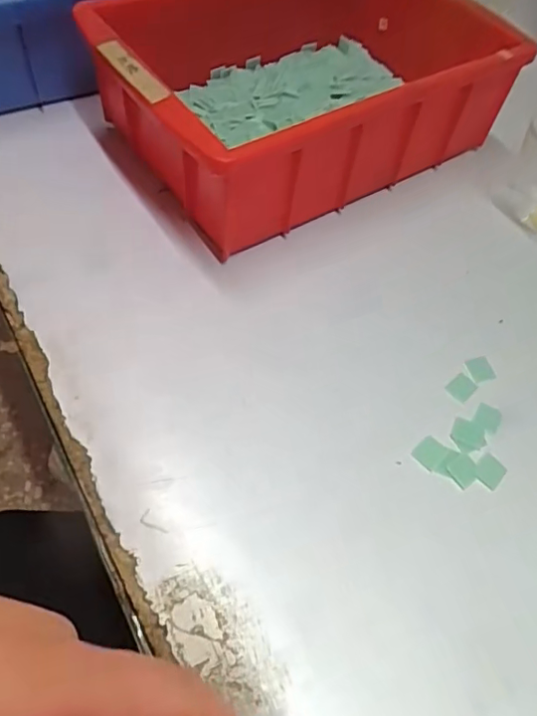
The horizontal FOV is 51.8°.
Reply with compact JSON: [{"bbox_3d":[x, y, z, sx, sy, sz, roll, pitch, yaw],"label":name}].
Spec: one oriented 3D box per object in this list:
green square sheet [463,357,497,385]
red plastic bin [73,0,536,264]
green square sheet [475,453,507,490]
[{"bbox_3d":[0.092,0.005,0.241,0.011,0.004,0.011,-17,68,-12],"label":"green square sheet"},{"bbox_3d":[0.018,-0.140,0.289,0.193,0.075,0.127,-31,64,-22],"label":"red plastic bin"},{"bbox_3d":[0.086,0.043,0.214,0.011,0.004,0.012,39,62,19],"label":"green square sheet"}]

